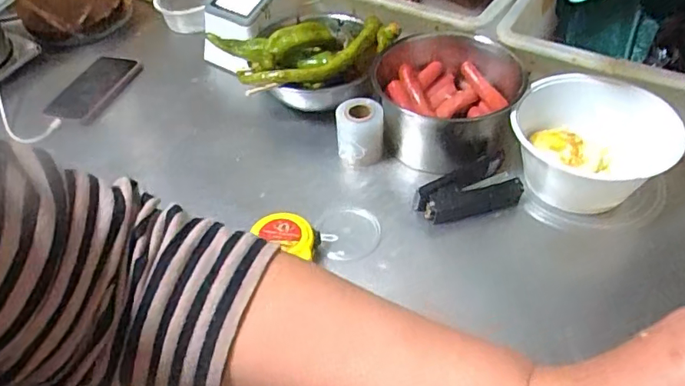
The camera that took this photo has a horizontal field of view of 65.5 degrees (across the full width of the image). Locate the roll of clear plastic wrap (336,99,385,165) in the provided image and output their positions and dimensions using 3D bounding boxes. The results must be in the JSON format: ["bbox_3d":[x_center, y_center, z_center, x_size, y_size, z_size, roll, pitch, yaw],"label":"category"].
[{"bbox_3d":[0.020,-0.073,0.632,0.054,0.060,0.050,-2,47,2],"label":"roll of clear plastic wrap"}]

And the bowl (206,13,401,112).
[{"bbox_3d":[-0.043,-0.168,0.678,0.232,0.085,0.127,-10,47,-6],"label":"bowl"}]

